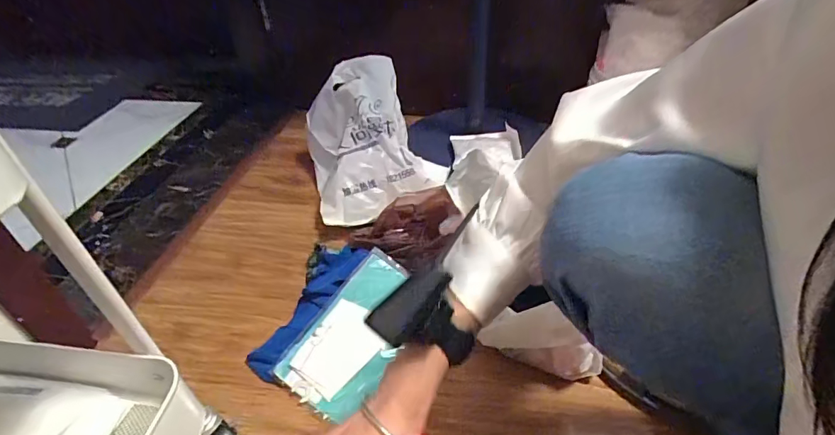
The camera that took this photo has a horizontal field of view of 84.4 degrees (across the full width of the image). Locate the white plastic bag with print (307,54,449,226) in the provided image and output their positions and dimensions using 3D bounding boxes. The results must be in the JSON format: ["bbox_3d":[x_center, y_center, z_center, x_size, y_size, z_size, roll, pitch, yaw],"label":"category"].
[{"bbox_3d":[-0.101,-0.156,0.889,0.249,0.178,0.257,-19,41,-19],"label":"white plastic bag with print"}]

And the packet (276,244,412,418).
[{"bbox_3d":[-0.081,0.154,0.631,0.123,0.015,0.219,31,65,16],"label":"packet"}]

